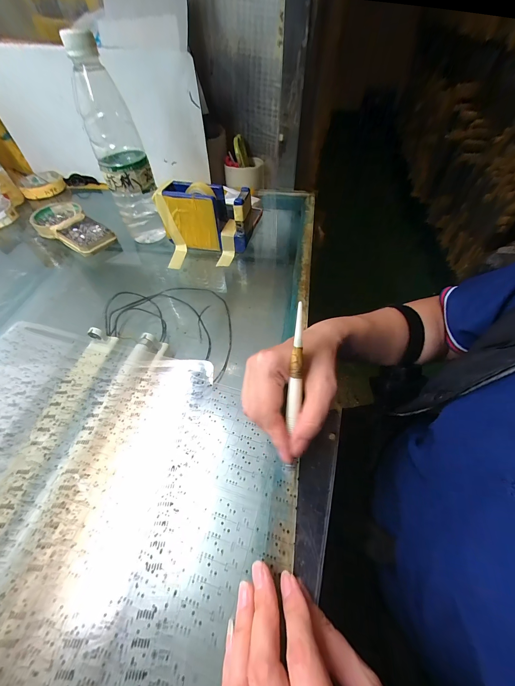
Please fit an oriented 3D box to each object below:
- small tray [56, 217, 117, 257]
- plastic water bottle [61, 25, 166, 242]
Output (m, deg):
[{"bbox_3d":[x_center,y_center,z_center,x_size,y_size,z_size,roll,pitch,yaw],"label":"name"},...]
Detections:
[{"bbox_3d":[-0.282,-0.176,0.434,0.110,0.015,0.065,34,62,25],"label":"small tray"},{"bbox_3d":[-0.183,-0.248,0.361,0.064,0.220,0.067,-21,55,-12],"label":"plastic water bottle"}]

